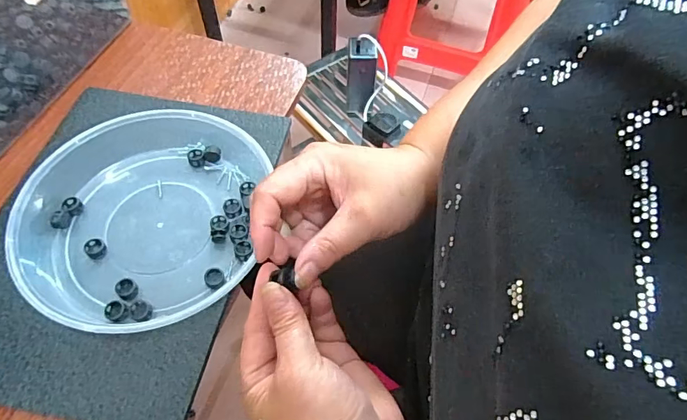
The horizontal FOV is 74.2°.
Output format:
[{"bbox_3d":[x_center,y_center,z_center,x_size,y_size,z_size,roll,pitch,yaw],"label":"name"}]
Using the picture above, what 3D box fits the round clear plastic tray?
[{"bbox_3d":[-0.181,0.003,0.423,0.208,0.045,0.224,1,59,-2],"label":"round clear plastic tray"}]

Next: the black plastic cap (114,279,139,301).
[{"bbox_3d":[-0.194,0.071,0.406,0.019,0.011,0.016,37,64,18],"label":"black plastic cap"}]

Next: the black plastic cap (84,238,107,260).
[{"bbox_3d":[-0.236,0.036,0.431,0.018,0.006,0.024,-34,66,-20],"label":"black plastic cap"}]

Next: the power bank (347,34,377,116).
[{"bbox_3d":[0.029,-0.220,0.738,0.045,0.124,0.030,6,33,0],"label":"power bank"}]

